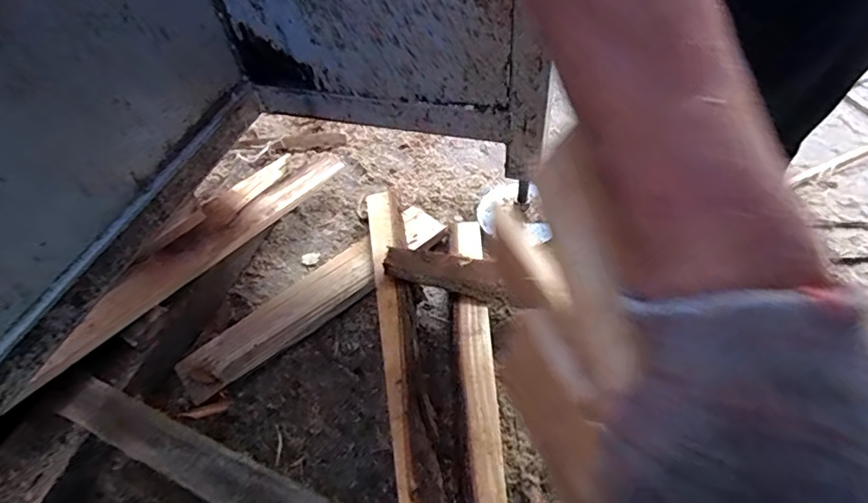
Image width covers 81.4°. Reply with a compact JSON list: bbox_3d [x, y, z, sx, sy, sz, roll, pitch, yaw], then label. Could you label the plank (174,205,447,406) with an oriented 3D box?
[{"bbox_3d":[-0.132,0.050,0.599,0.340,0.022,0.075,-37,55,-23],"label":"plank"}]

